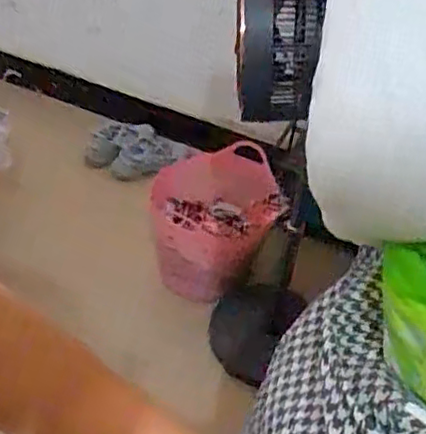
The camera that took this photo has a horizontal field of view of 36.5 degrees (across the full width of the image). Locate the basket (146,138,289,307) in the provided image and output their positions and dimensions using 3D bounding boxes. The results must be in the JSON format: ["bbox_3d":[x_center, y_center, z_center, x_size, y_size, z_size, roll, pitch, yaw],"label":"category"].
[{"bbox_3d":[-0.008,-0.017,1.899,0.340,0.267,0.508,-1,43,-9],"label":"basket"}]

